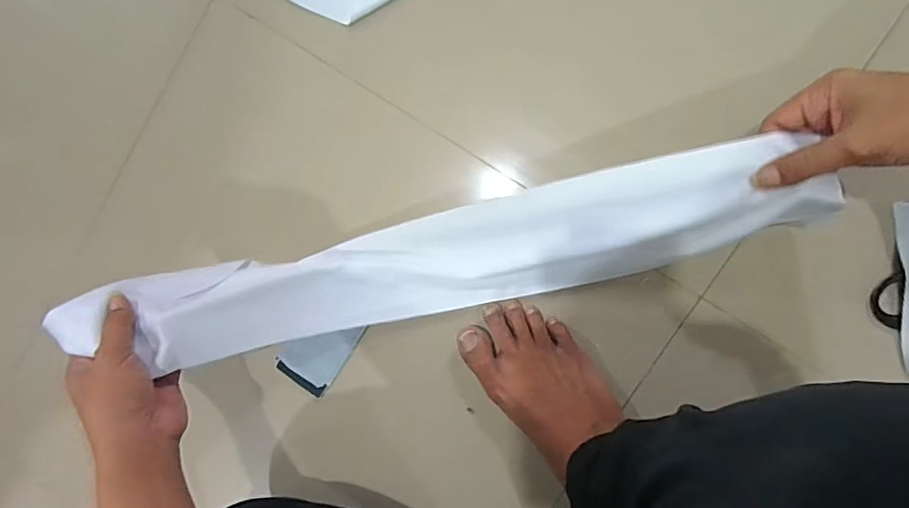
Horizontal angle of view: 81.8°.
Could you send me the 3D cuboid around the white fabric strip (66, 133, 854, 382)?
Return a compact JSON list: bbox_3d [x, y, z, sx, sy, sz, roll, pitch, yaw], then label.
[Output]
[{"bbox_3d":[-0.020,0.004,0.487,0.628,0.151,0.100,-11,93,4],"label":"white fabric strip"}]

